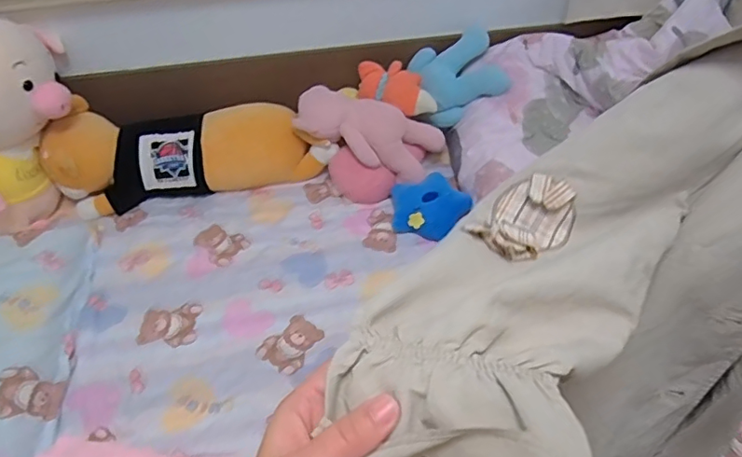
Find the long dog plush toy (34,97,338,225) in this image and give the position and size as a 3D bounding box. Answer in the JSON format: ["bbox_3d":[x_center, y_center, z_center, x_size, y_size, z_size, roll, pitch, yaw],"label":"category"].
[{"bbox_3d":[-0.425,-0.194,1.267,0.637,0.171,0.189,-10,51,-7],"label":"long dog plush toy"}]

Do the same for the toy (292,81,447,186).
[{"bbox_3d":[0.000,-0.232,1.224,0.352,0.115,0.156,22,51,-5],"label":"toy"}]

